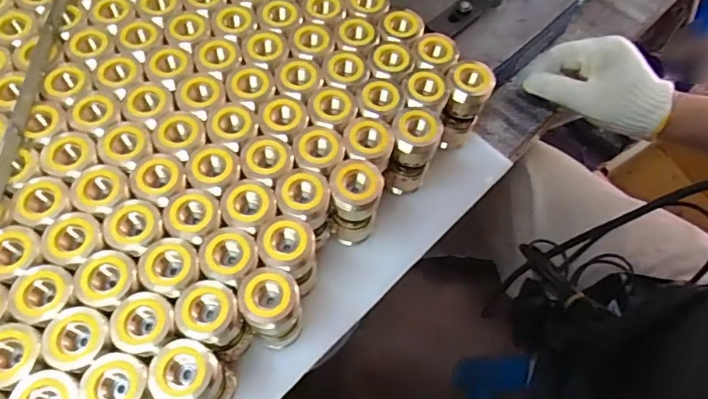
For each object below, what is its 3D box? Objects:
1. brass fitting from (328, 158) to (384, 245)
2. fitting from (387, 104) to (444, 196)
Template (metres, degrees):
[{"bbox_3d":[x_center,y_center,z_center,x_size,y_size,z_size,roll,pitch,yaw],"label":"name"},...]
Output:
[{"bbox_3d":[0.000,0.008,0.427,0.042,0.088,0.049,7,64,1],"label":"brass fitting"},{"bbox_3d":[0.052,-0.042,0.457,0.038,0.090,0.041,5,64,0],"label":"fitting"}]

